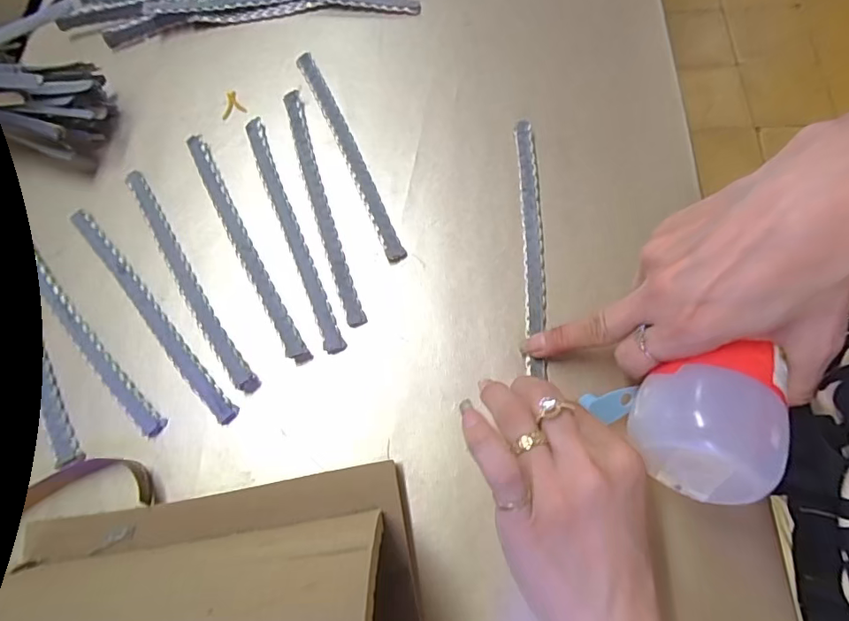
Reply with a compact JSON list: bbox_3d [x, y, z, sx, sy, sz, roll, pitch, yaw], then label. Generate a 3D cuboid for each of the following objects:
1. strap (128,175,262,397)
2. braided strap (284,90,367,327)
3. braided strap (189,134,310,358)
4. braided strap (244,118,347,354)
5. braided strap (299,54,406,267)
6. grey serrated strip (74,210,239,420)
[{"bbox_3d":[-0.160,-0.025,0.330,0.013,0.011,0.190,-33,72,-10],"label":"strap"},{"bbox_3d":[-0.072,-0.076,0.346,0.014,0.007,0.188,-17,70,-4],"label":"braided strap"},{"bbox_3d":[-0.123,-0.046,0.337,0.012,0.009,0.188,-28,71,-8],"label":"braided strap"},{"bbox_3d":[-0.092,-0.057,0.341,0.013,0.004,0.190,-22,70,-6],"label":"braided strap"},{"bbox_3d":[-0.055,-0.116,0.360,0.013,0.007,0.191,-23,71,-6],"label":"braided strap"},{"bbox_3d":[-0.182,-0.001,0.326,0.014,0.007,0.190,-41,74,-12],"label":"grey serrated strip"}]

